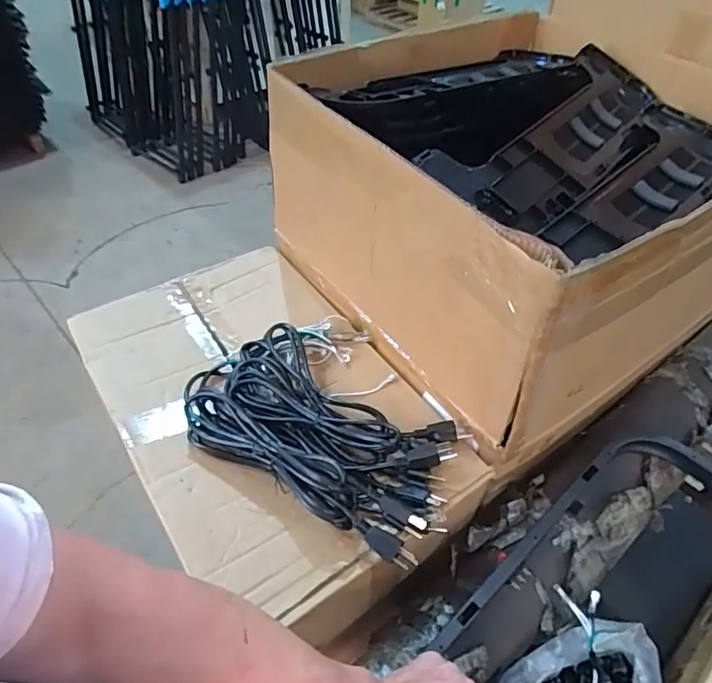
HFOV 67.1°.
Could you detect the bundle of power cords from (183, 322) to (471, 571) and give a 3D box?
[{"bbox_3d":[-0.039,0.089,0.666,0.365,0.049,0.226,26,51,22],"label":"bundle of power cords"}]

